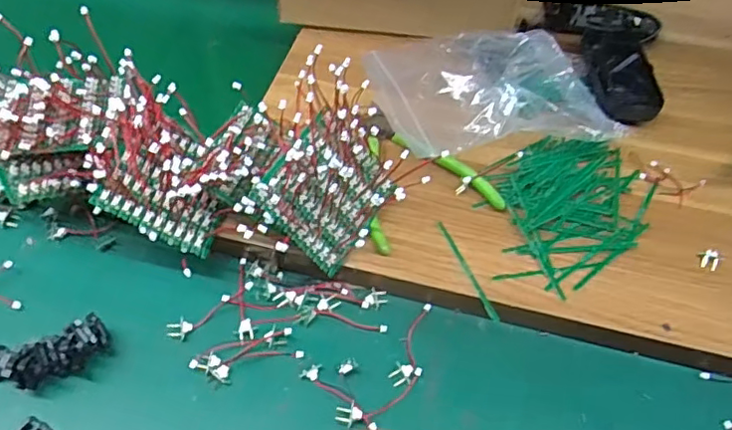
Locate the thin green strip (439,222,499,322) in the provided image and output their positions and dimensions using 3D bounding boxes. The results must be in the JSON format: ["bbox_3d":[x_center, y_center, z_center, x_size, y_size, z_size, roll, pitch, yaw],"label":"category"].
[{"bbox_3d":[0.071,0.037,0.419,0.005,0.004,0.084,-16,57,-16],"label":"thin green strip"}]

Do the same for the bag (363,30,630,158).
[{"bbox_3d":[0.107,-0.117,0.501,0.192,0.046,0.156,-5,52,-7],"label":"bag"}]

